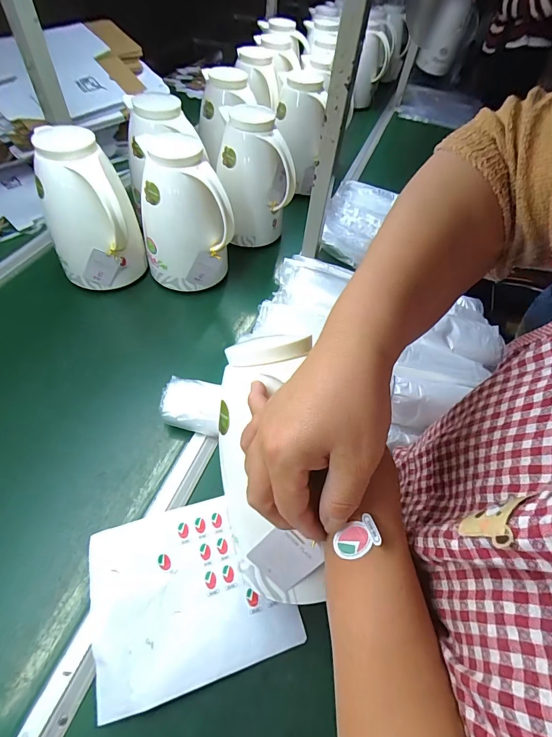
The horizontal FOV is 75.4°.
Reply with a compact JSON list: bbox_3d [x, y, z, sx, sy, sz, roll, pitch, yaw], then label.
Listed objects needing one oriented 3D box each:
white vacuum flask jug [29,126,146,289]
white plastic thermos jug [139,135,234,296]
[{"bbox_3d":[-0.335,-0.261,0.648,0.152,0.262,0.123,-21,58,-20],"label":"white vacuum flask jug"},{"bbox_3d":[-0.175,-0.273,0.677,0.155,0.251,0.148,-17,57,-17],"label":"white plastic thermos jug"}]

